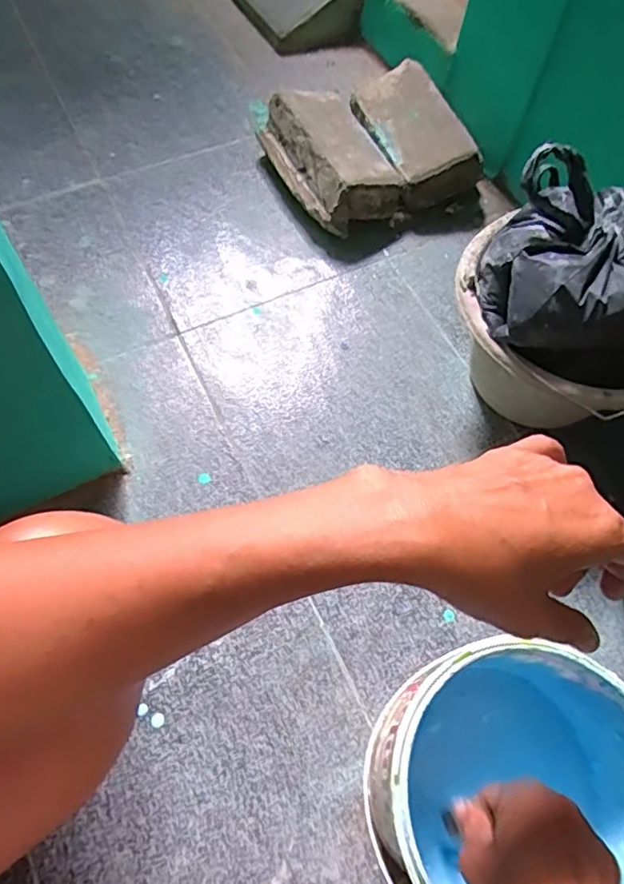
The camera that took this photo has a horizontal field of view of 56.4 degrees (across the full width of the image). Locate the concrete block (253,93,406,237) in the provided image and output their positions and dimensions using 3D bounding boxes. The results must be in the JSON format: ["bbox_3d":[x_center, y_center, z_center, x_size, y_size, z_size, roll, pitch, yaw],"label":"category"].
[{"bbox_3d":[0.027,-0.397,0.819,0.136,0.092,0.214,-16,65,-29],"label":"concrete block"}]

